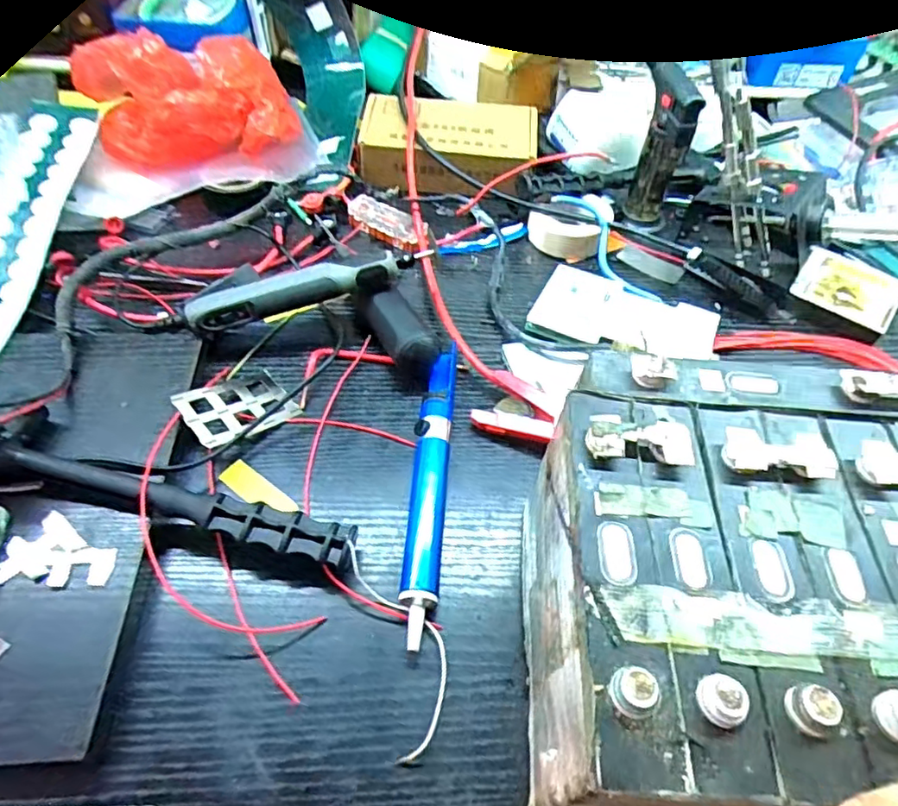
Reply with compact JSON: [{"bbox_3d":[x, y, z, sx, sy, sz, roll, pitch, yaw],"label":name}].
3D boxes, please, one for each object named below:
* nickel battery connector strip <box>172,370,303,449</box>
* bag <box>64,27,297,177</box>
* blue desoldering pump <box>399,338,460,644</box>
[{"bbox_3d":[-0.128,0.001,0.362,0.045,0.011,0.063,43,41,22],"label":"nickel battery connector strip"},{"bbox_3d":[-0.211,-0.240,0.490,0.163,0.100,0.092,-8,52,-9],"label":"bag"},{"bbox_3d":[-0.010,0.041,0.338,0.019,0.020,0.182,3,54,4],"label":"blue desoldering pump"}]

